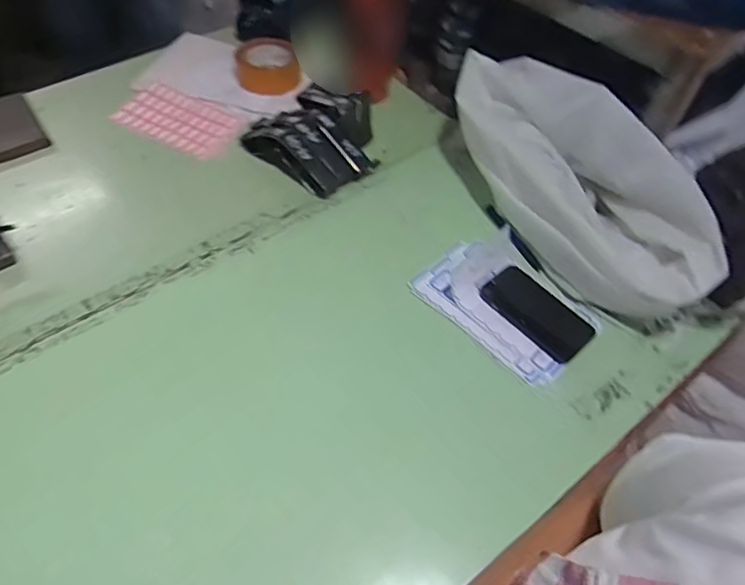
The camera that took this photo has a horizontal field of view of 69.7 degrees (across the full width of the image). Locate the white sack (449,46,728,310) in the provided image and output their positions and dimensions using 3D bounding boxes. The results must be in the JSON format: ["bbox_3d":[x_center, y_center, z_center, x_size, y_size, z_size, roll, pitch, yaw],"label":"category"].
[{"bbox_3d":[0.279,-0.155,0.744,0.144,0.159,0.438,-27,59,-21],"label":"white sack"}]

